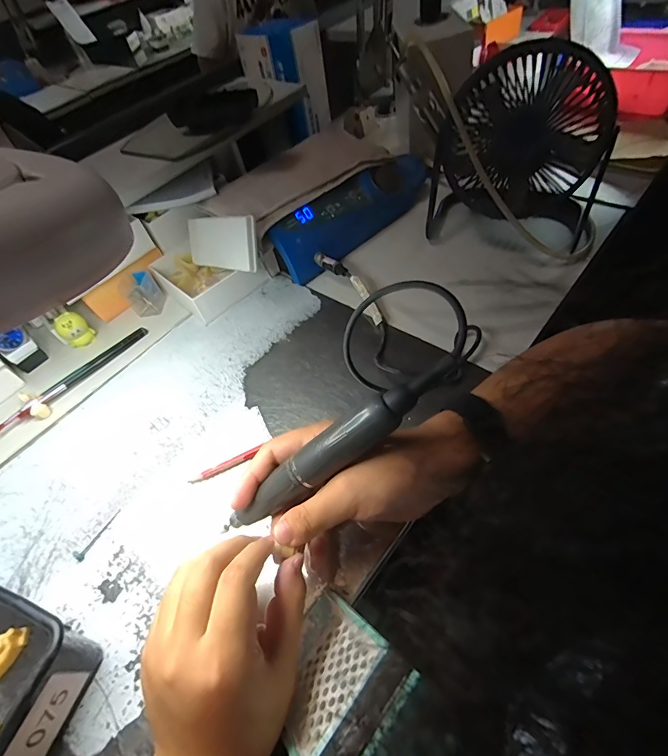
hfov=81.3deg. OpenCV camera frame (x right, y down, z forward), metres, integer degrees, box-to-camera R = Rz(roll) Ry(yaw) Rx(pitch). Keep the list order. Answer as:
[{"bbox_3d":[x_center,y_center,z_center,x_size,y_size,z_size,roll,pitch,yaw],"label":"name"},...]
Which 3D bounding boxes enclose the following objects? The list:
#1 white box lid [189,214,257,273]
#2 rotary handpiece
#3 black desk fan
[{"bbox_3d":[-0.141,-0.167,0.481,0.011,0.060,0.143,-20,29,-40],"label":"white box lid"},{"bbox_3d":[0.001,0.048,0.252,0.188,0.024,0.020,-40,54,18],"label":"rotary handpiece"},{"bbox_3d":[0.215,-0.243,0.449,0.194,0.183,0.129,16,59,22],"label":"black desk fan"}]

